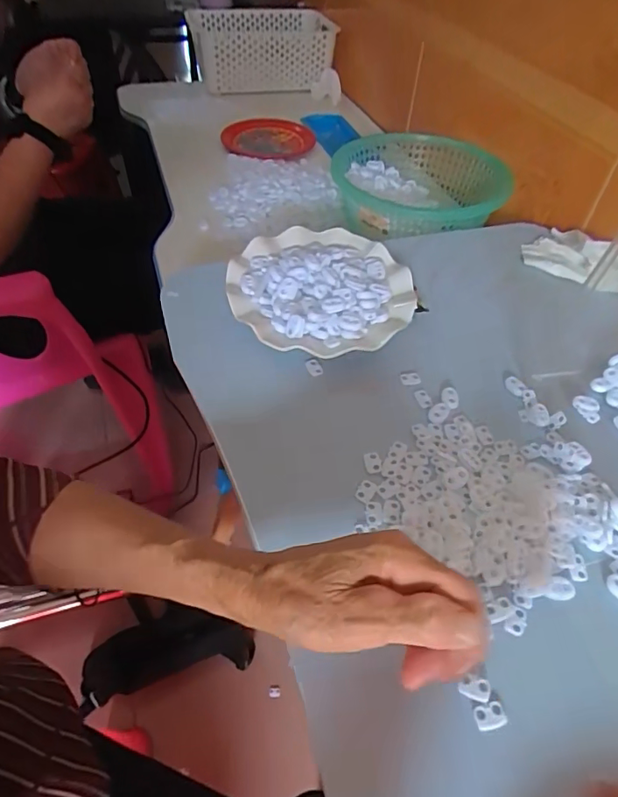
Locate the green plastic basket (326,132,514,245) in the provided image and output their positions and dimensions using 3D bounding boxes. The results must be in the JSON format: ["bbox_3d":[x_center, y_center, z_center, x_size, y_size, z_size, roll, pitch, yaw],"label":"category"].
[{"bbox_3d":[0.143,-0.288,0.700,0.233,0.073,0.226,14,49,10],"label":"green plastic basket"}]

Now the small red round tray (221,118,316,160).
[{"bbox_3d":[-0.064,-0.473,0.932,0.175,0.032,0.180,1,48,-2],"label":"small red round tray"}]

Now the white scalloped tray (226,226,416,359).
[{"bbox_3d":[0.012,-0.108,0.498,0.175,0.035,0.179,6,48,3],"label":"white scalloped tray"}]

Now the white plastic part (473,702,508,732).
[{"bbox_3d":[0.104,0.183,0.289,0.017,0.005,0.012,-9,49,-10],"label":"white plastic part"}]

